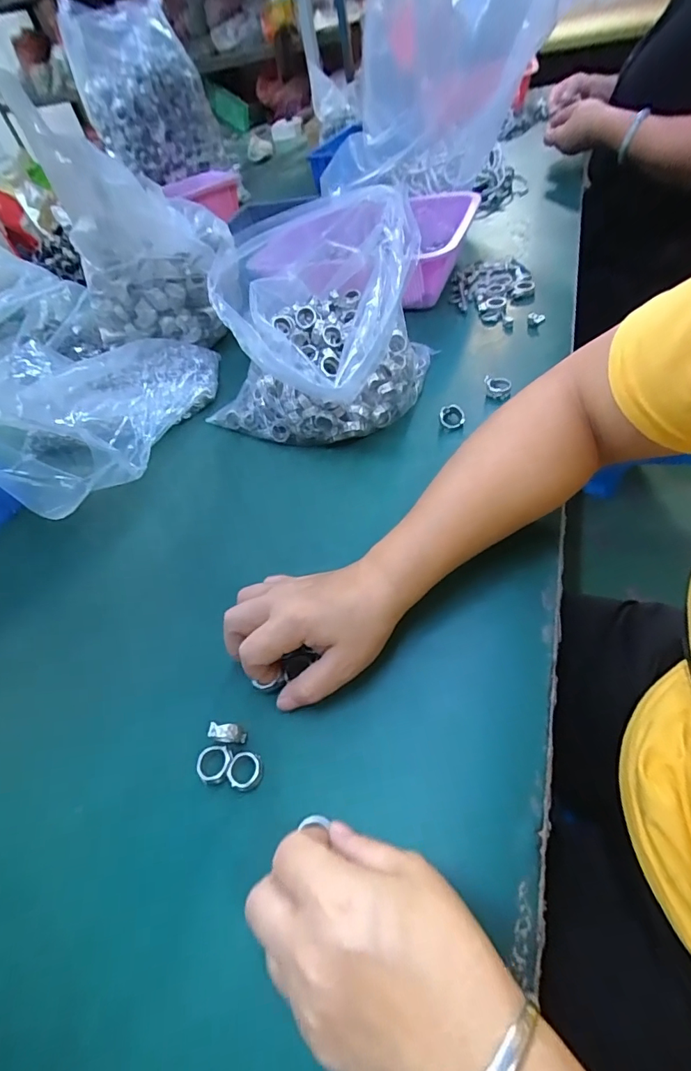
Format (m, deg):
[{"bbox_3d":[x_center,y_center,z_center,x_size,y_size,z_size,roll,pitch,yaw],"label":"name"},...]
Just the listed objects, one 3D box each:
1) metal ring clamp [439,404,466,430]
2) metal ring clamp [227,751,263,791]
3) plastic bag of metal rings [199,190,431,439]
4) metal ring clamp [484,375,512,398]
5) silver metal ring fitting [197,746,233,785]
[{"bbox_3d":[0.109,-0.120,0.468,0.025,0.018,0.025,1,52,14],"label":"metal ring clamp"},{"bbox_3d":[-0.063,0.146,0.286,0.021,0.004,0.021,-7,50,8],"label":"metal ring clamp"},{"bbox_3d":[-0.035,-0.223,0.493,0.217,0.187,0.188,19,57,25],"label":"plastic bag of metal rings"},{"bbox_3d":[0.162,-0.157,0.490,0.028,0.021,0.022,5,53,17],"label":"metal ring clamp"},{"bbox_3d":[-0.084,0.145,0.292,0.022,0.005,0.022,-7,50,8],"label":"silver metal ring fitting"}]

